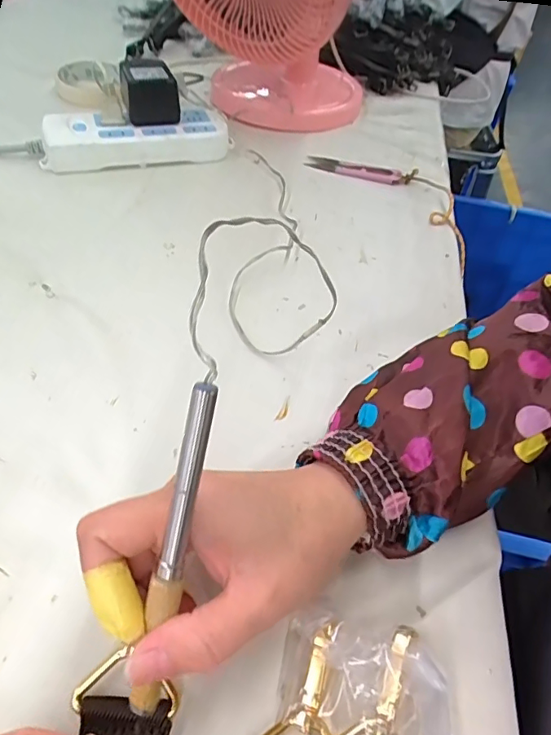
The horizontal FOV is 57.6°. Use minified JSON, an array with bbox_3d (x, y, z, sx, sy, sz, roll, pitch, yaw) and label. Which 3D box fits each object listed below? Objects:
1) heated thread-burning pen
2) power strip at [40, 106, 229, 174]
[{"bbox_3d":[-0.036,0.065,0.179,0.009,0.120,0.006,12,4,5],"label":"heated thread-burning pen"},{"bbox_3d":[-0.142,-0.240,0.523,0.191,0.034,0.071,-11,50,-16],"label":"power strip"}]

